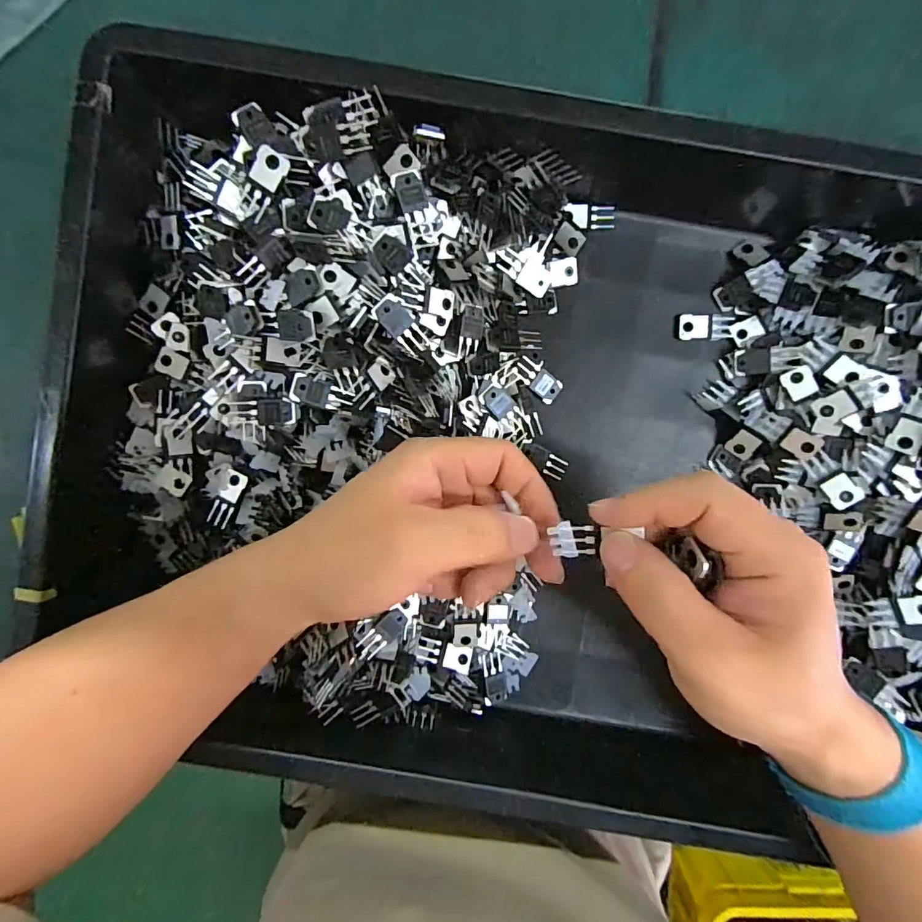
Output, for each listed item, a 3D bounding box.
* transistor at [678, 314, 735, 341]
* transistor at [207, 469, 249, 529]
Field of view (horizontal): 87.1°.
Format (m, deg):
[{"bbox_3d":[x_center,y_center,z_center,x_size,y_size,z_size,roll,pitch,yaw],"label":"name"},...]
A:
[{"bbox_3d":[0.156,-0.085,0.309,0.033,0.007,0.016,0,92,0],"label":"transistor"},{"bbox_3d":[-0.140,0.023,0.291,0.013,0.005,0.034,25,92,-1],"label":"transistor"}]

